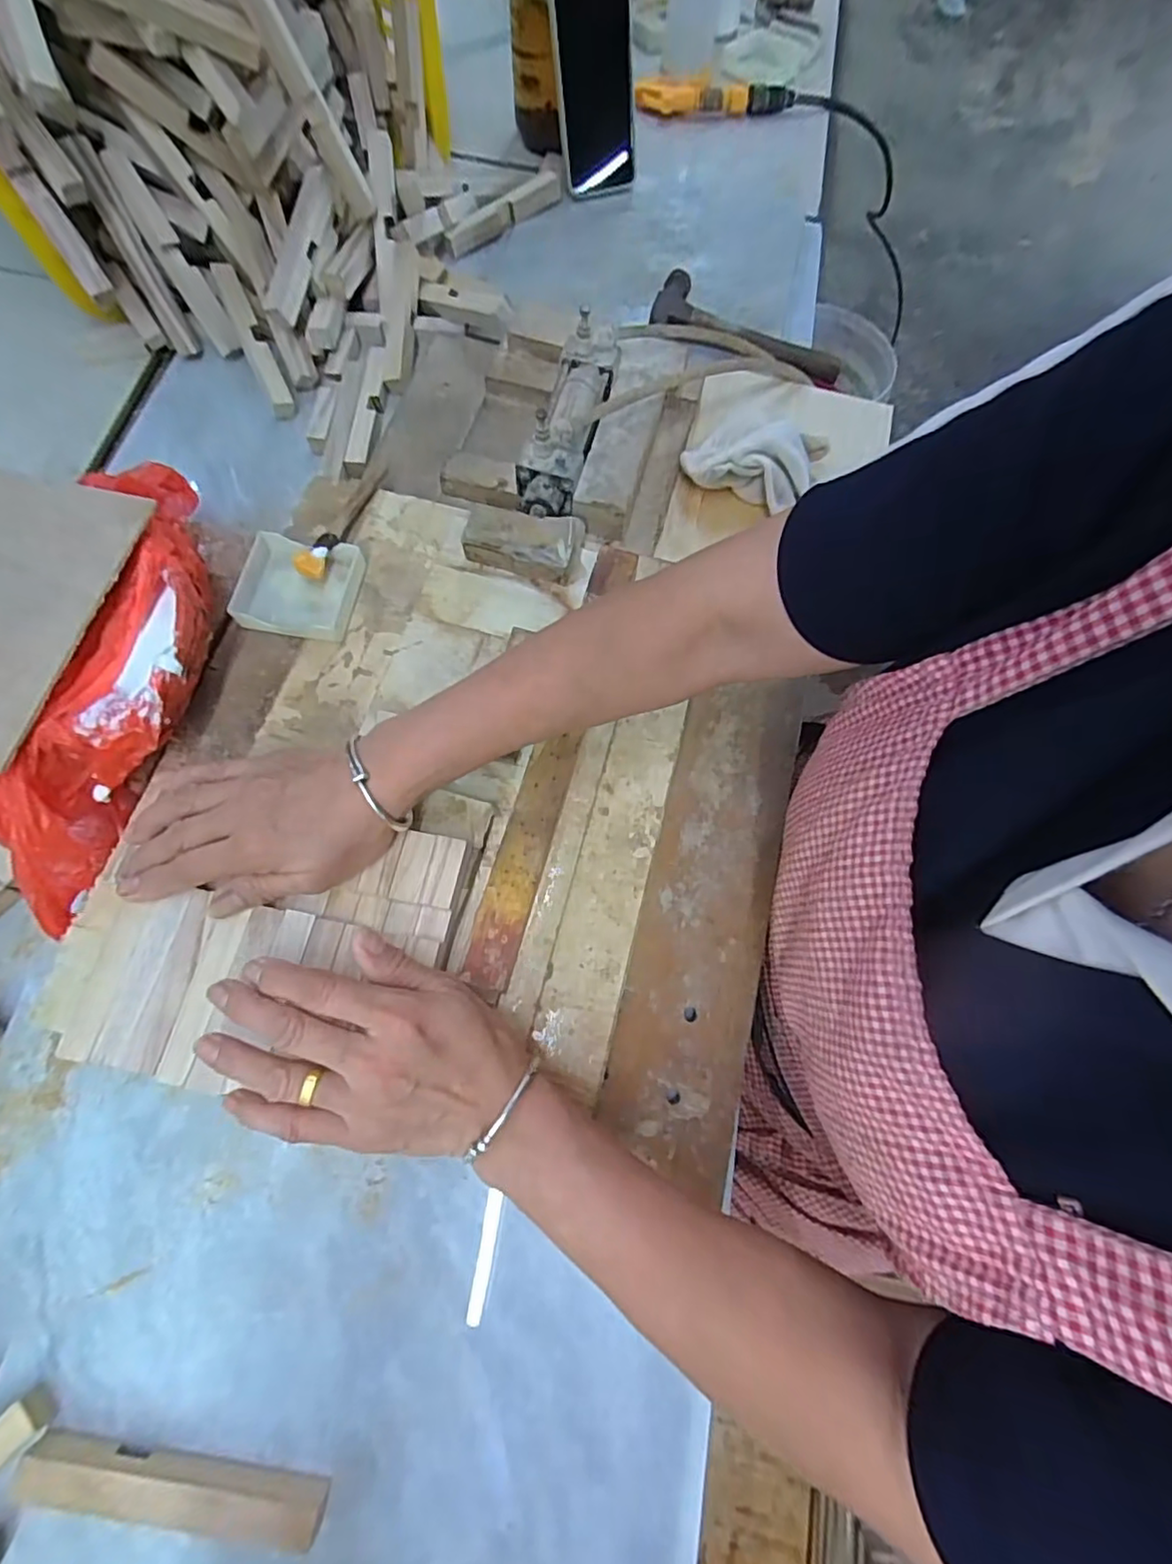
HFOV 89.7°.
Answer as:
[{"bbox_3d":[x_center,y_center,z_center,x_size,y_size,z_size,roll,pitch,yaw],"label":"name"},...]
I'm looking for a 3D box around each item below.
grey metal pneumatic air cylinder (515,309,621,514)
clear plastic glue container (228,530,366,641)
[{"bbox_3d":[-0.013,-0.278,0.447,0.047,0.044,0.158,15,73,4],"label":"grey metal pneumatic air cylinder"},{"bbox_3d":[-0.205,-0.139,0.419,0.079,0.020,0.070,7,73,1],"label":"clear plastic glue container"}]

